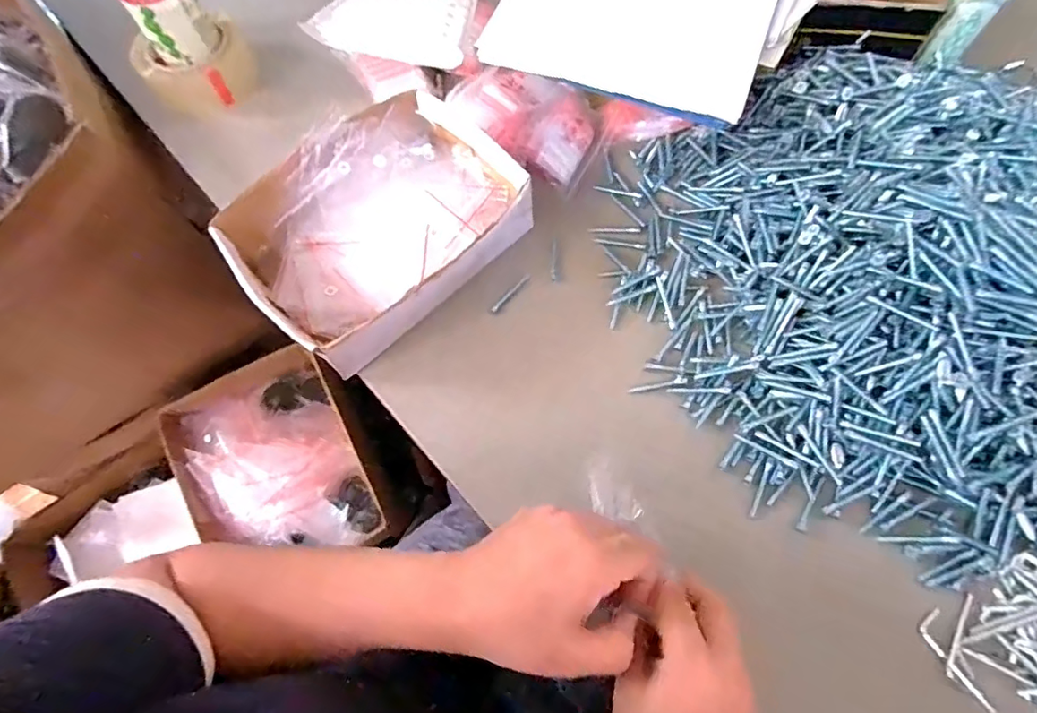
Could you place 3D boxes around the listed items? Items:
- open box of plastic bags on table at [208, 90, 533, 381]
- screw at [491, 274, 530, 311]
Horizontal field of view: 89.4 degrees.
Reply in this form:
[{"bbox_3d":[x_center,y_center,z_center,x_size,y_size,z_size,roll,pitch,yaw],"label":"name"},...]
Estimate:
[{"bbox_3d":[-0.117,-0.118,0.462,0.250,0.065,0.184,-40,71,-14],"label":"open box of plastic bags on table"},{"bbox_3d":[-0.007,-0.057,0.465,0.006,0.004,0.048,39,73,16],"label":"screw"}]

